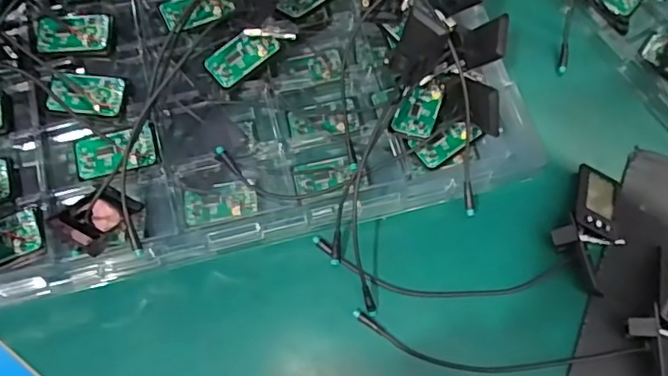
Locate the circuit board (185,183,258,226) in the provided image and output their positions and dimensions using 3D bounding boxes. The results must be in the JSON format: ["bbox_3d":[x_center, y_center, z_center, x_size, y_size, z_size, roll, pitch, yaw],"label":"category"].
[{"bbox_3d":[-0.117,0.016,0.583,0.073,0.008,0.036,-11,69,-2],"label":"circuit board"}]

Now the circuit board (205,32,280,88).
[{"bbox_3d":[-0.096,-0.137,0.581,0.074,0.011,0.040,-41,73,-13],"label":"circuit board"}]

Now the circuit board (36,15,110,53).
[{"bbox_3d":[-0.272,-0.163,0.583,0.074,0.011,0.043,-6,67,-1],"label":"circuit board"}]

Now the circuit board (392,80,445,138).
[{"bbox_3d":[0.088,-0.084,0.576,0.038,0.007,0.068,19,71,9],"label":"circuit board"}]

